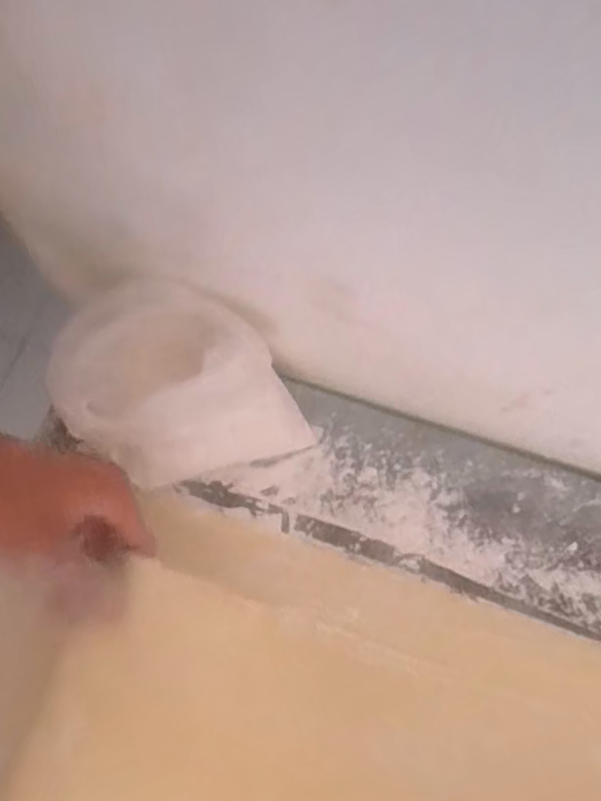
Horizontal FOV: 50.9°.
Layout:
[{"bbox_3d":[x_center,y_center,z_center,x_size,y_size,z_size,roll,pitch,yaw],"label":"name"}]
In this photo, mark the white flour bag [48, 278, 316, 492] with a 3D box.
[{"bbox_3d":[-0.080,-0.008,0.425,0.155,0.117,0.089,-15,63,-10],"label":"white flour bag"}]

